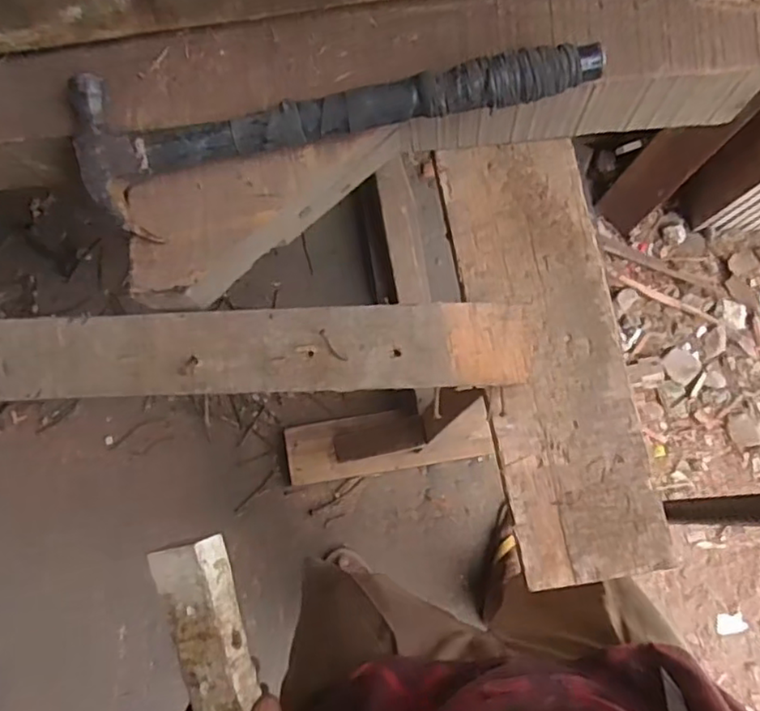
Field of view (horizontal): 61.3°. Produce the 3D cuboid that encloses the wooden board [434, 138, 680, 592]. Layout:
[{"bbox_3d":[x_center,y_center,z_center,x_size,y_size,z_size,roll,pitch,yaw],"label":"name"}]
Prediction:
[{"bbox_3d":[0.126,-0.003,0.474,0.105,0.015,0.325,-11,80,-1],"label":"wooden board"}]

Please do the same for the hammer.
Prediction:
[{"bbox_3d":[-0.036,-0.171,0.416,0.333,0.053,0.098,-15,81,0],"label":"hammer"}]

